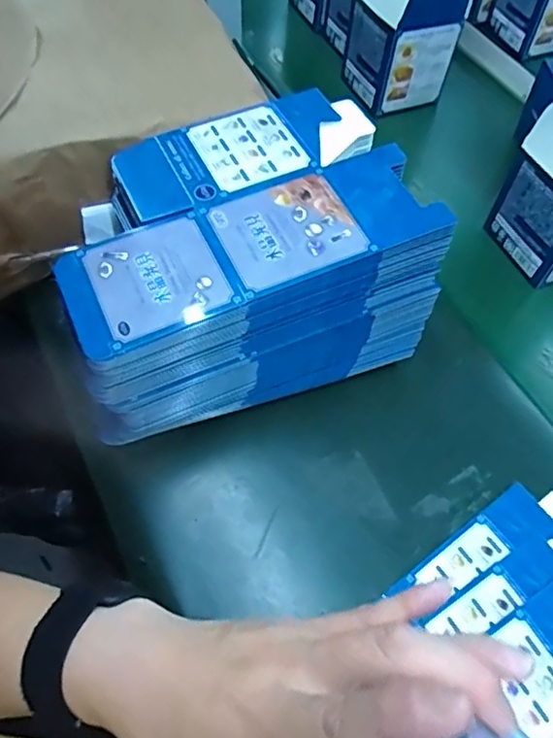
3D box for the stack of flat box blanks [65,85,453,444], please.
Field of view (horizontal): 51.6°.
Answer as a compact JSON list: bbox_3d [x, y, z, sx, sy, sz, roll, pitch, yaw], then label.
[{"bbox_3d":[-0.023,-0.075,0.419,0.240,0.126,0.171,-18,62,-12],"label":"stack of flat box blanks"}]

